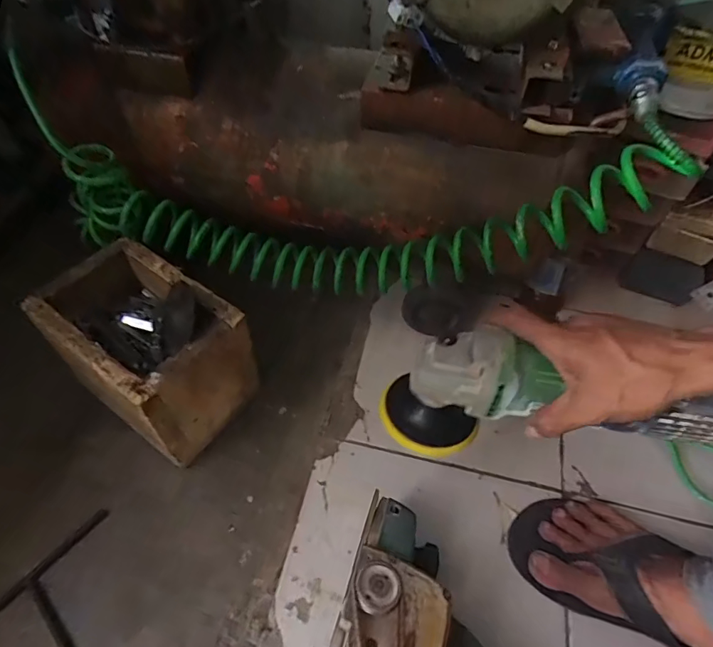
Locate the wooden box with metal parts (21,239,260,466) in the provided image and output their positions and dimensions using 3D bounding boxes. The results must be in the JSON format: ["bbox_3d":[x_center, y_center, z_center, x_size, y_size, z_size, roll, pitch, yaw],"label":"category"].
[{"bbox_3d":[-0.238,0.026,0.534,0.203,0.150,0.138,32,58,20],"label":"wooden box with metal parts"}]

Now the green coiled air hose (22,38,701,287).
[{"bbox_3d":[-0.020,-0.119,0.508,0.572,0.269,0.086,8,53,3],"label":"green coiled air hose"}]

